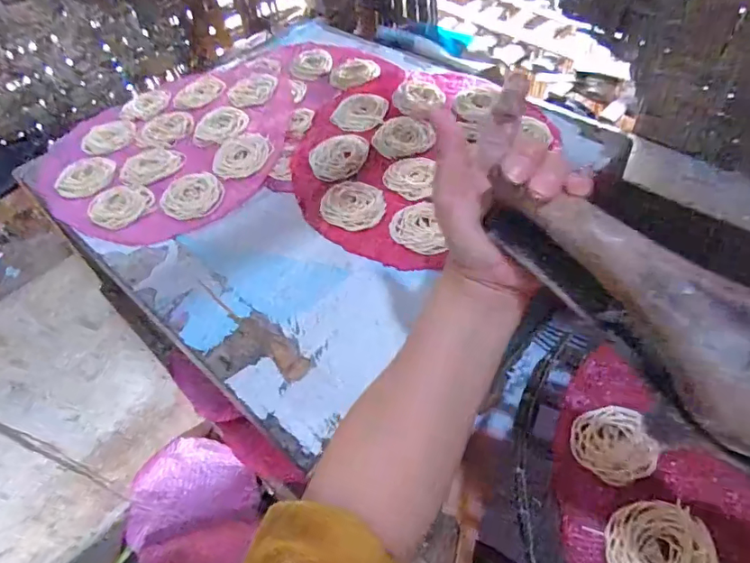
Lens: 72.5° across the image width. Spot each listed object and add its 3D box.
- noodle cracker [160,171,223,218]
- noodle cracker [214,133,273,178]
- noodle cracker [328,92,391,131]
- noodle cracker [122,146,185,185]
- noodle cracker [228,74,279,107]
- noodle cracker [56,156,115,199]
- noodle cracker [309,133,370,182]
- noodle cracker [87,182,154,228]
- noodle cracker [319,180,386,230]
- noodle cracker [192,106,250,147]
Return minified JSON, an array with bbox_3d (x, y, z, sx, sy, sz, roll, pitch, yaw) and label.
[{"bbox_3d":[-0.218,-0.104,0.613,0.071,0.005,0.074,-3,52,3],"label":"noodle cracker"},{"bbox_3d":[-0.168,-0.160,0.649,0.065,0.005,0.082,14,55,15],"label":"noodle cracker"},{"bbox_3d":[-0.018,-0.225,0.684,0.067,0.011,0.077,23,58,21],"label":"noodle cracker"},{"bbox_3d":[-0.292,-0.148,0.659,0.081,0.007,0.069,18,56,18],"label":"noodle cracker"},{"bbox_3d":[-0.179,-0.278,0.745,0.064,0.004,0.083,14,55,15],"label":"noodle cracker"},{"bbox_3d":[-0.369,-0.135,0.652,0.071,0.010,0.075,-3,52,3],"label":"noodle cracker"},{"bbox_3d":[-0.047,-0.156,0.633,0.066,0.016,0.075,23,58,21],"label":"noodle cracker"},{"bbox_3d":[-0.307,-0.092,0.613,0.073,0.005,0.067,-3,52,3],"label":"noodle cracker"},{"bbox_3d":[-0.025,-0.088,0.579,0.075,0.004,0.071,-3,52,3],"label":"noodle cracker"},{"bbox_3d":[-0.211,-0.212,0.697,0.067,0.006,0.088,14,55,16],"label":"noodle cracker"}]

